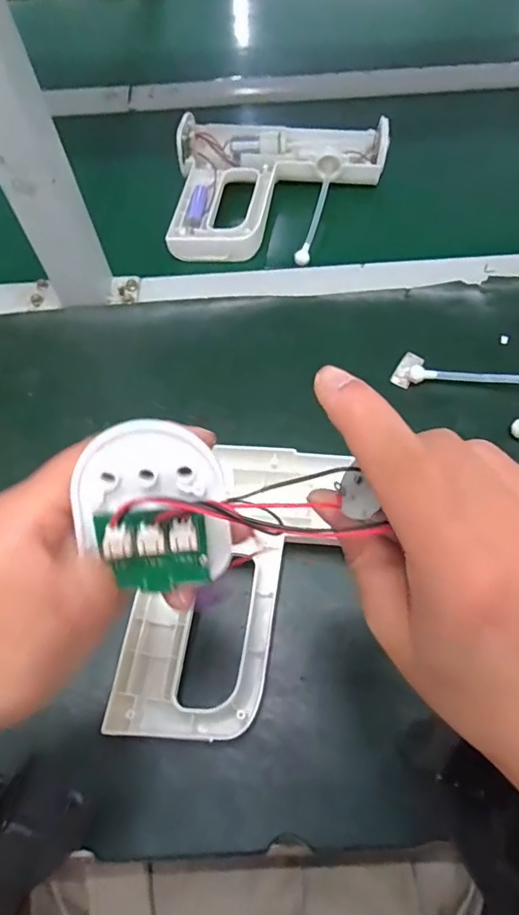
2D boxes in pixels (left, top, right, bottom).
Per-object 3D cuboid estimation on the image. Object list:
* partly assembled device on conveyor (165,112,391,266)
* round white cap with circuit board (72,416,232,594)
[{"bbox_3d":[0.014,-0.270,0.522,0.207,0.034,0.184,8,63,7],"label":"partly assembled device on conveyor"},{"bbox_3d":[-0.034,0.017,0.167,0.047,0.010,0.056,-5,105,-6],"label":"round white cap with circuit board"}]

